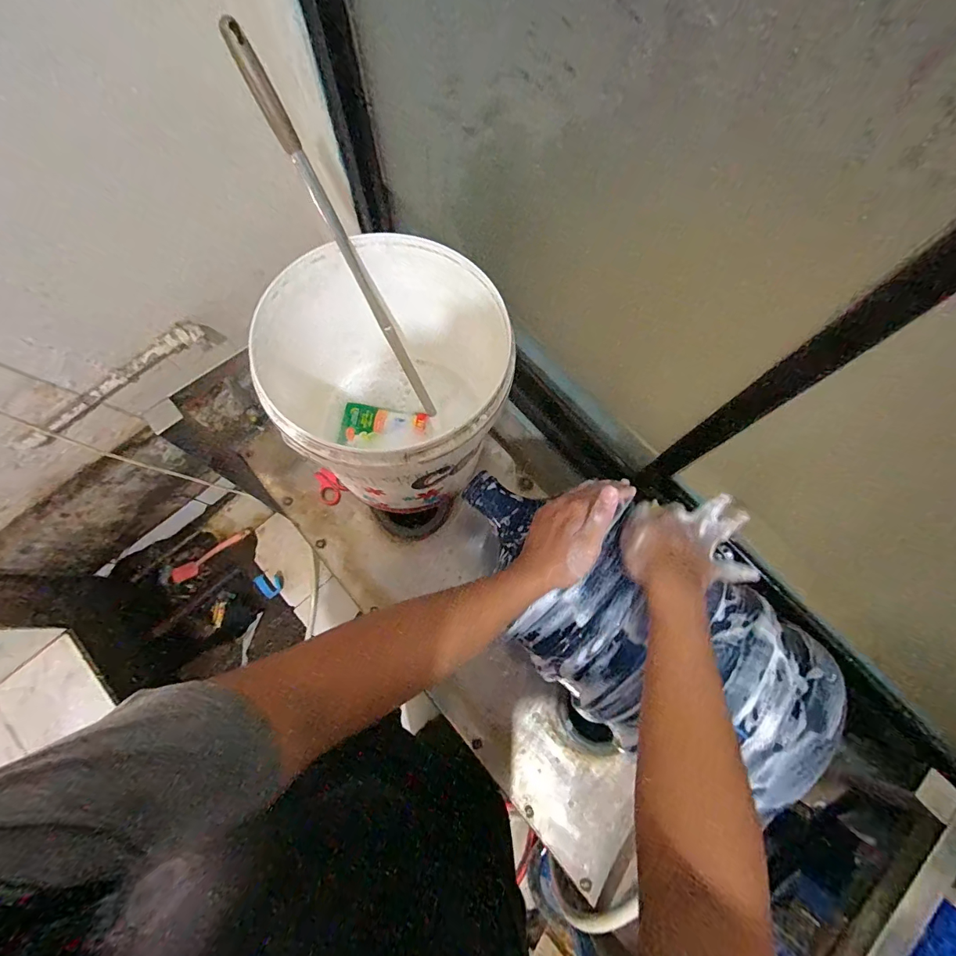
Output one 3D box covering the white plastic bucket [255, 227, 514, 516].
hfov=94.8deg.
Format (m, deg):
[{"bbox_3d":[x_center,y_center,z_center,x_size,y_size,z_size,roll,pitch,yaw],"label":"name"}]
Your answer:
[{"bbox_3d":[-0.114,-0.132,0.644,0.312,0.276,0.312,0,75,-1],"label":"white plastic bucket"}]

